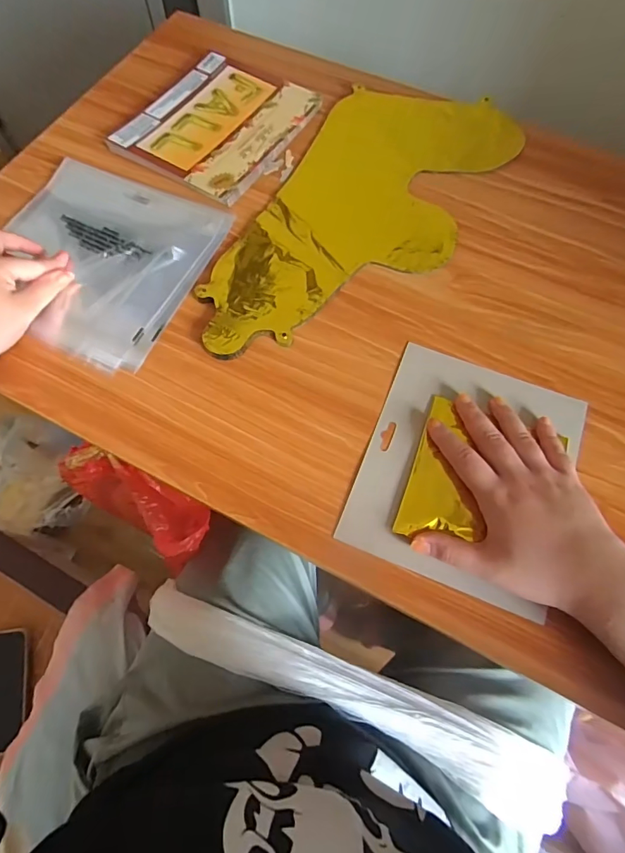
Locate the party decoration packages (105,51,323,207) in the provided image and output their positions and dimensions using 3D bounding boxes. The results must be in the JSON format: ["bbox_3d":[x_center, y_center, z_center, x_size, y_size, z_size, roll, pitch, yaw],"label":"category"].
[{"bbox_3d":[-0.108,-0.345,0.504,0.159,0.009,0.187,31,73,11],"label":"party decoration packages"}]

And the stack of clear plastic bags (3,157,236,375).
[{"bbox_3d":[-0.212,-0.167,0.444,0.204,0.006,0.201,21,72,8],"label":"stack of clear plastic bags"}]

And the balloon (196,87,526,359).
[{"bbox_3d":[0.049,-0.222,0.459,0.191,0.012,0.412,31,73,11],"label":"balloon"}]

